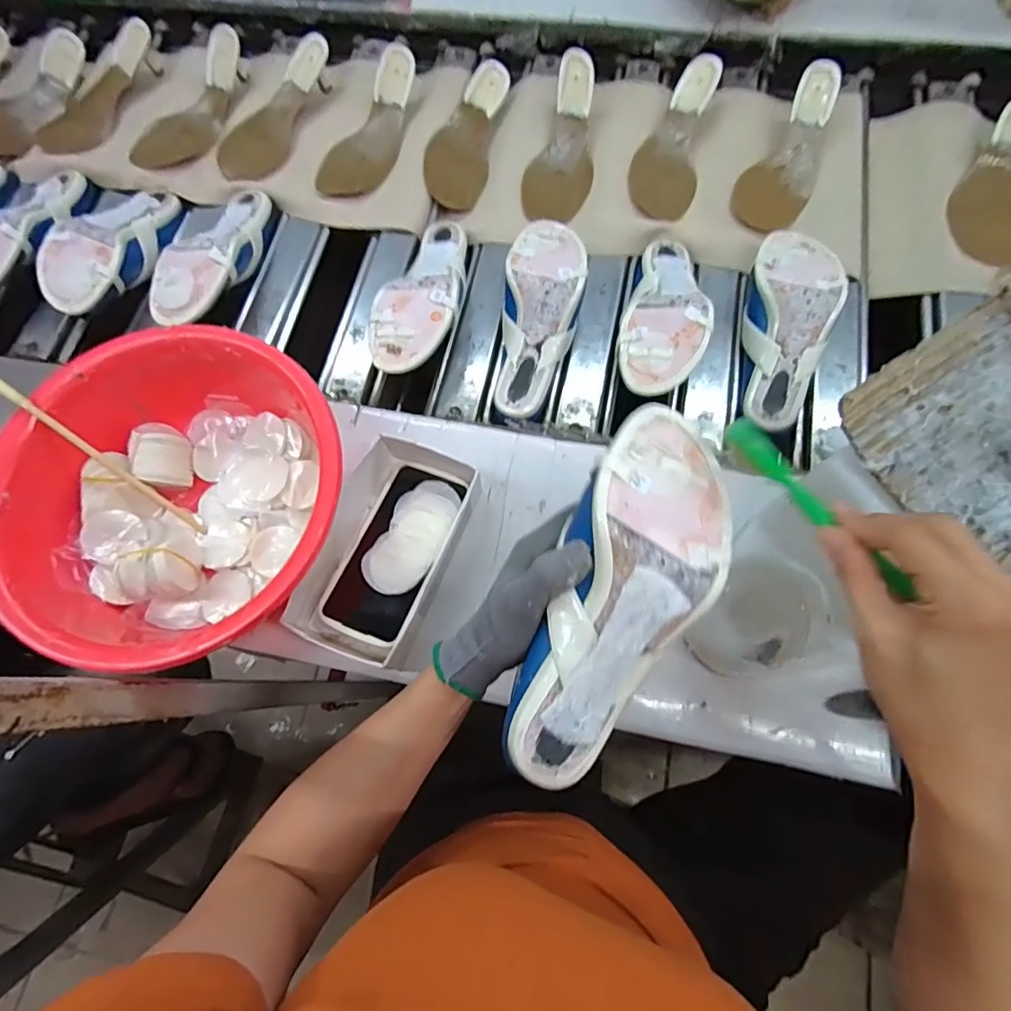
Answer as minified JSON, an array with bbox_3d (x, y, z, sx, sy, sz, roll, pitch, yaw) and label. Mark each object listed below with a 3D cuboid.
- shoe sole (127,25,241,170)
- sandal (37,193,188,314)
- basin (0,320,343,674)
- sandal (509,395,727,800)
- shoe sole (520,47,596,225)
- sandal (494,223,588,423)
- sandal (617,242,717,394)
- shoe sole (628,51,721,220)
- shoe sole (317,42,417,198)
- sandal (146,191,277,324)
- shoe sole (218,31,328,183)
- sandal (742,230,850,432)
[{"bbox_3d":[-0.436,-0.555,0.751,0.073,0.044,0.227,29,86,14],"label":"shoe sole"},{"bbox_3d":[-0.477,-0.316,0.650,0.088,0.055,0.216,11,56,8],"label":"sandal"},{"bbox_3d":[-0.269,-0.003,0.462,0.265,0.108,0.271,-1,72,2],"label":"basin"},{"bbox_3d":[0.069,0.051,0.307,0.084,0.038,0.222,23,85,12],"label":"sandal"},{"bbox_3d":[0.079,-0.470,0.690,0.080,0.028,0.226,12,87,8],"label":"shoe sole"},{"bbox_3d":[0.035,-0.201,0.581,0.084,0.049,0.228,10,88,7],"label":"sandal"},{"bbox_3d":[0.172,-0.211,0.576,0.088,0.062,0.228,12,72,6],"label":"sandal"},{"bbox_3d":[0.215,-0.464,0.680,0.082,0.021,0.223,17,84,10],"label":"shoe sole"},{"bbox_3d":[-0.175,-0.506,0.719,0.069,0.034,0.223,23,86,12],"label":"shoe sole"},{"bbox_3d":[-0.337,-0.297,0.630,0.085,0.064,0.222,15,69,9],"label":"sandal"},{"bbox_3d":[-0.310,-0.538,0.727,0.077,0.044,0.238,25,74,10],"label":"shoe sole"},{"bbox_3d":[0.297,-0.190,0.562,0.084,0.052,0.232,11,83,8],"label":"sandal"}]

